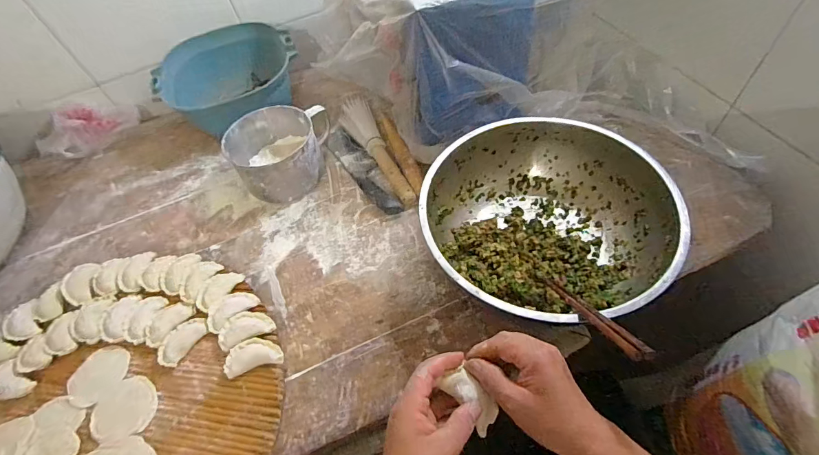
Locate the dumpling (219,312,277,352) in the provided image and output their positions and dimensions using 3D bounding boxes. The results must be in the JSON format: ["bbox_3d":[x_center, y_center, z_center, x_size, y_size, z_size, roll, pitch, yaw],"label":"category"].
[{"bbox_3d":[-0.215,0.131,0.522,0.067,0.016,0.039,-29,55,-15],"label":"dumpling"}]

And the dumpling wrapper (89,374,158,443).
[{"bbox_3d":[-0.344,0.218,0.481,0.073,0.004,0.071,-17,53,-7],"label":"dumpling wrapper"}]

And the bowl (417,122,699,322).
[{"bbox_3d":[0.176,-0.006,0.536,0.297,0.106,0.291,-3,52,4],"label":"bowl"}]

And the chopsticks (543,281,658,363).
[{"bbox_3d":[0.176,0.084,0.399,0.016,0.008,0.200,-11,12,-2],"label":"chopsticks"}]

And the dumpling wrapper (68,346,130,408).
[{"bbox_3d":[-0.398,0.189,0.512,0.064,0.004,0.074,33,66,27],"label":"dumpling wrapper"}]

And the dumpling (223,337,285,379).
[{"bbox_3d":[-0.199,0.162,0.507,0.068,0.023,0.038,-19,53,-9],"label":"dumpling"}]

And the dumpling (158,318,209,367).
[{"bbox_3d":[-0.299,0.149,0.527,0.036,0.014,0.067,27,60,24],"label":"dumpling"}]

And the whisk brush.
[{"bbox_3d":[-0.064,-0.136,0.699,0.058,0.050,0.265,-20,53,-9],"label":"whisk brush"}]

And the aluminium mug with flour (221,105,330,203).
[{"bbox_3d":[-0.223,-0.121,0.679,0.149,0.097,0.144,-5,52,2],"label":"aluminium mug with flour"}]

